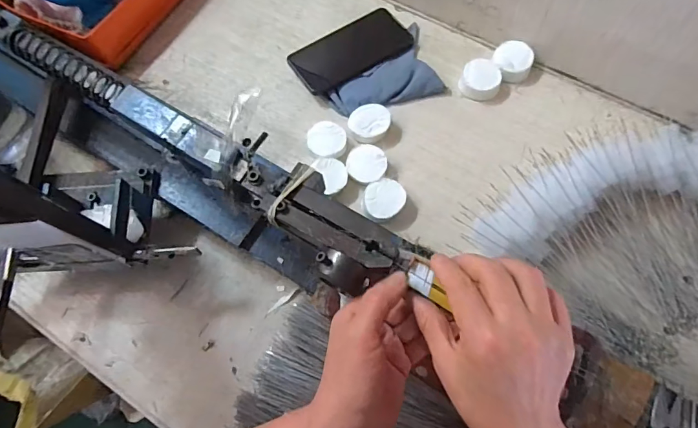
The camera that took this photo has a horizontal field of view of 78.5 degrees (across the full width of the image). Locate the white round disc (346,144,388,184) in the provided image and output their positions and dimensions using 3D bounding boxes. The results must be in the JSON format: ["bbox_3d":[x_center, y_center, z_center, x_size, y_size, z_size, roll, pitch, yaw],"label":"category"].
[{"bbox_3d":[0.021,-0.057,0.512,0.046,0.021,0.046,-1,70,2],"label":"white round disc"}]

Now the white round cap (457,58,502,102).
[{"bbox_3d":[0.168,-0.173,0.543,0.049,0.022,0.049,-1,70,2],"label":"white round cap"}]

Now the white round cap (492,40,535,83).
[{"bbox_3d":[0.210,-0.196,0.551,0.048,0.024,0.045,-1,70,2],"label":"white round cap"}]

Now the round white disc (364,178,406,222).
[{"bbox_3d":[0.040,-0.015,0.496,0.047,0.020,0.045,-1,70,2],"label":"round white disc"}]

